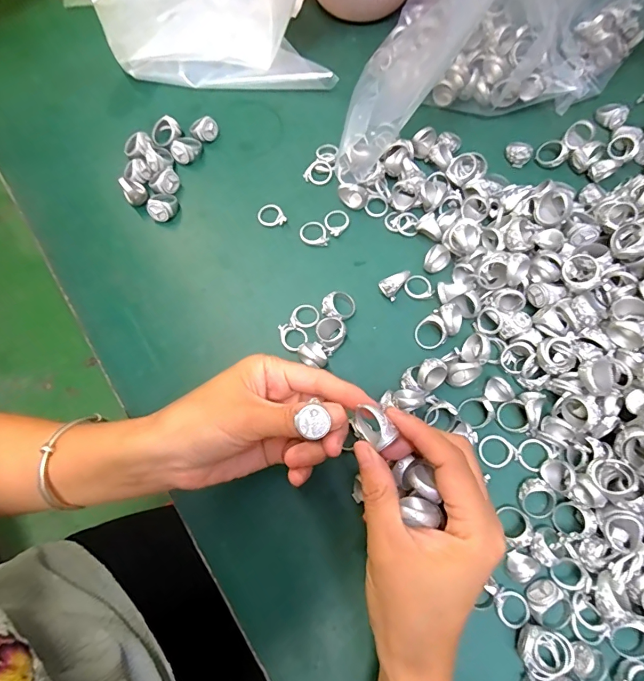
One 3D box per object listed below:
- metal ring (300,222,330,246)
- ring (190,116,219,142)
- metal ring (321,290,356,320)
[{"bbox_3d":[-0.007,-0.095,0.377,0.027,0.004,0.022,10,72,6],"label":"metal ring"},{"bbox_3d":[-0.113,-0.202,0.408,0.026,0.017,0.014,-18,71,-4],"label":"ring"},{"bbox_3d":[0.014,-0.028,0.347,0.027,0.015,0.023,2,71,3],"label":"metal ring"}]

